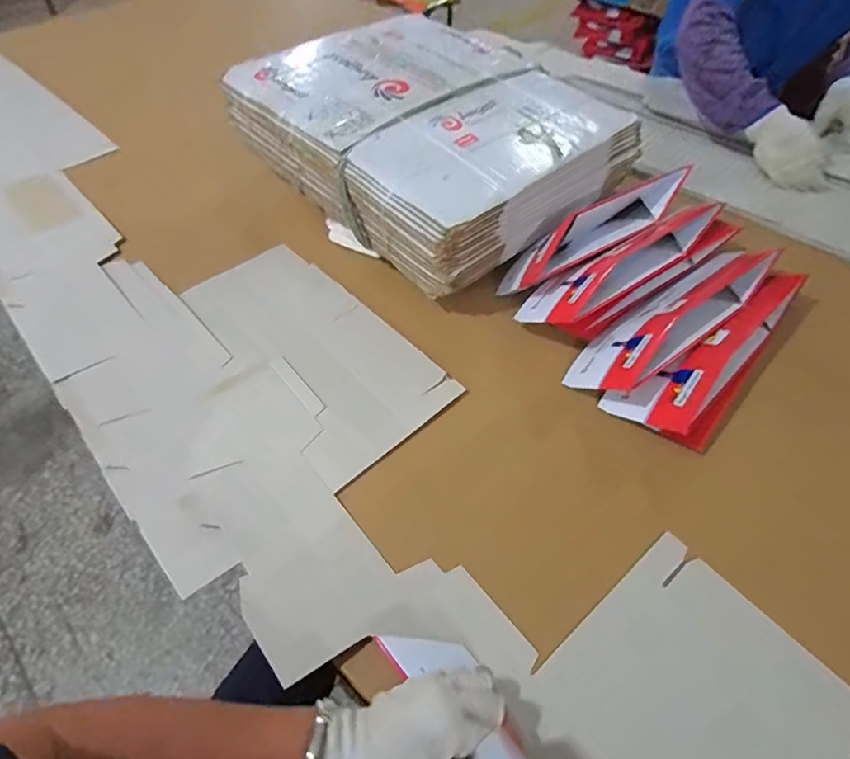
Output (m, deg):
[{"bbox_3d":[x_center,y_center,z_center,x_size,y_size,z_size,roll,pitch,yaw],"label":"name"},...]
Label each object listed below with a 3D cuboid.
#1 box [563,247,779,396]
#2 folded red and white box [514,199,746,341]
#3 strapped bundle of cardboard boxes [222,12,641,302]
[{"bbox_3d":[0.330,-0.082,0.659,0.353,0.077,0.096,-30,56,-22],"label":"box"},{"bbox_3d":[0.287,-0.154,0.720,0.354,0.089,0.097,-30,58,-21],"label":"folded red and white box"},{"bbox_3d":[0.009,-0.397,0.820,0.442,0.142,0.504,-38,61,-25],"label":"strapped bundle of cardboard boxes"}]

